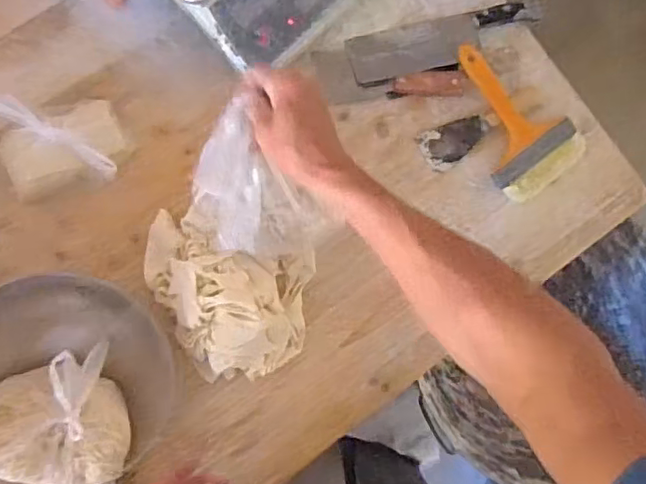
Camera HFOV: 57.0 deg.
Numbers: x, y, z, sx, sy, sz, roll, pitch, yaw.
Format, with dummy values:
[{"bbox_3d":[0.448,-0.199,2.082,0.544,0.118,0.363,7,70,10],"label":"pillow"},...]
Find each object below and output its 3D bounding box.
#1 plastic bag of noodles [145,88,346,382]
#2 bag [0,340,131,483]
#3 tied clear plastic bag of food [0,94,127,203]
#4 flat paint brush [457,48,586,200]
[{"bbox_3d":[-0.088,0.025,0.645,0.198,0.153,0.224,-36,87,-9],"label":"plastic bag of noodles"},{"bbox_3d":[-0.291,0.200,0.617,0.169,0.061,0.138,-18,83,-24],"label":"bag"},{"bbox_3d":[-0.308,-0.121,0.706,0.141,0.044,0.120,-14,83,-7],"label":"tied clear plastic bag of food"},{"bbox_3d":[0.236,-0.159,0.767,0.128,0.036,0.207,-39,87,-9],"label":"flat paint brush"}]

